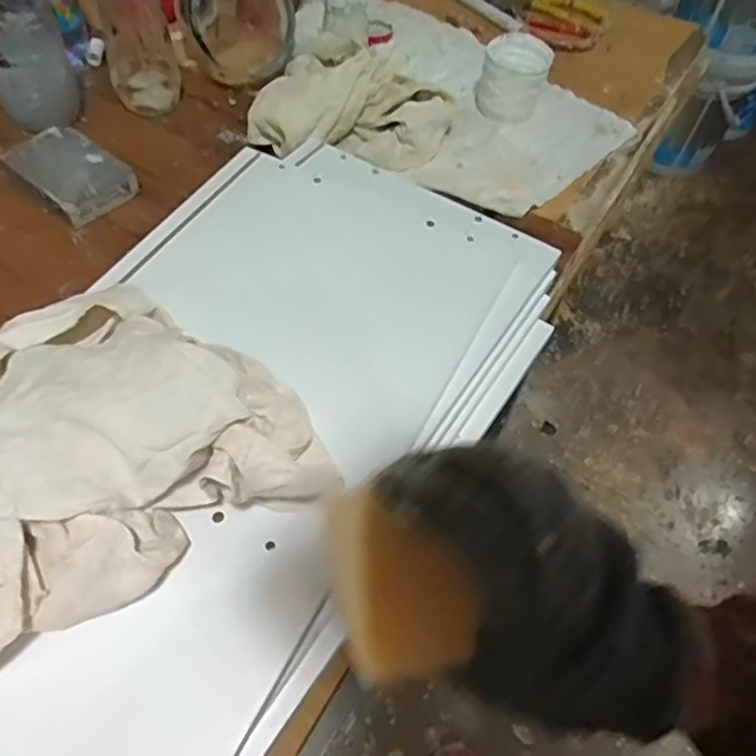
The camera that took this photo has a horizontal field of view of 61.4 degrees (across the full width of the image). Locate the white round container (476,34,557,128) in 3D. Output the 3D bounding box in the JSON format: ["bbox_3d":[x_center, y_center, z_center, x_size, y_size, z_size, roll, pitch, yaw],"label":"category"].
[{"bbox_3d":[0.136,-0.303,0.638,0.065,0.061,0.065,2,55,-3],"label":"white round container"}]

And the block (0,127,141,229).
[{"bbox_3d":[-0.267,-0.179,0.551,0.104,0.028,0.070,35,60,20],"label":"block"}]

